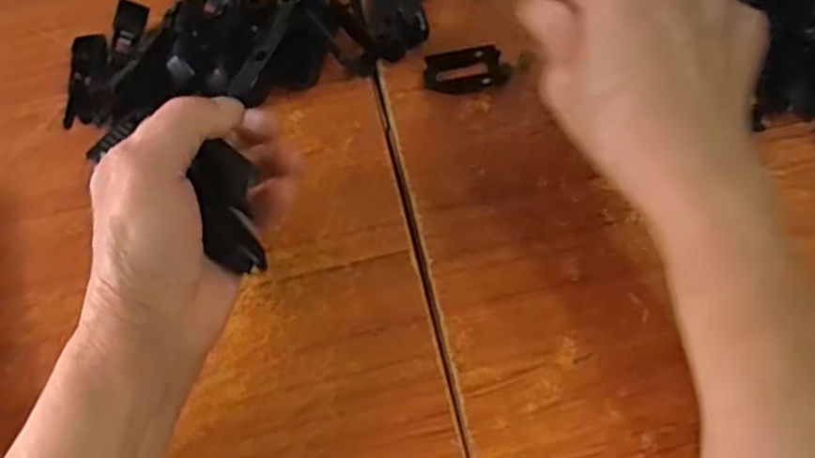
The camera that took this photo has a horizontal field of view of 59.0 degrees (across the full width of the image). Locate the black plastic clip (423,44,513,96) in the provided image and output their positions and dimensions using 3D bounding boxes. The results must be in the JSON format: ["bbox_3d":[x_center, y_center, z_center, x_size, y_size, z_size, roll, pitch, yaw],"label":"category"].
[{"bbox_3d":[0.035,-0.091,0.419,0.050,0.010,0.024,-12,63,-3],"label":"black plastic clip"}]

